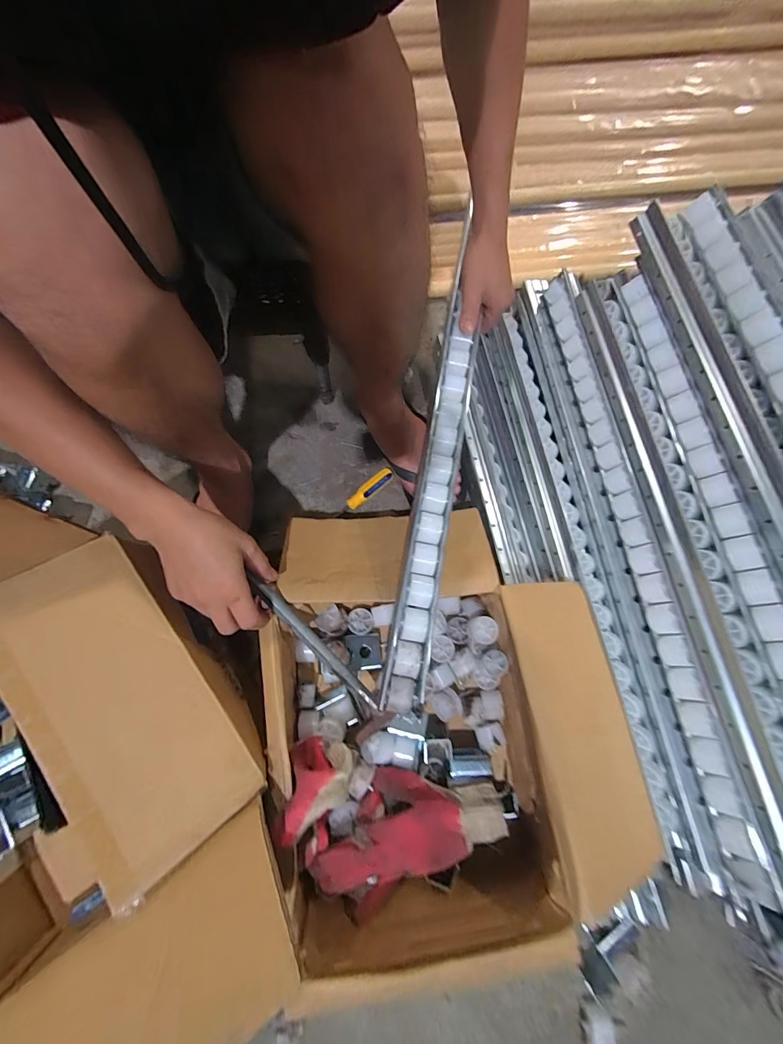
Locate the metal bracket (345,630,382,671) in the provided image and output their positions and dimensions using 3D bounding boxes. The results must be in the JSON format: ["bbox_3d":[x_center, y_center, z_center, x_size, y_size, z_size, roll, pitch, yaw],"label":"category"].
[{"bbox_3d":[-0.034,0.171,0.502,0.049,0.010,0.047,-5,66,-27],"label":"metal bracket"}]

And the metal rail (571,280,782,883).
[{"bbox_3d":[0.331,0.041,0.431,0.020,0.035,0.792,-6,74,-3],"label":"metal rail"}]

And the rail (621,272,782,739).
[{"bbox_3d":[0.367,0.051,0.389,0.028,0.034,0.762,-7,74,-3],"label":"rail"}]

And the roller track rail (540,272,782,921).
[{"bbox_3d":[0.302,0.000,0.473,0.031,0.042,0.764,-7,74,-4],"label":"roller track rail"}]

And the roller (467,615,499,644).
[{"bbox_3d":[0.116,0.139,0.486,0.035,0.031,0.031,40,76,10],"label":"roller"}]

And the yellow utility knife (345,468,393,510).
[{"bbox_3d":[-0.035,-0.051,0.586,0.082,0.022,0.020,-42,79,-12],"label":"yellow utility knife"}]

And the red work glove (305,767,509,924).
[{"bbox_3d":[0.015,0.332,0.415,0.207,0.044,0.110,-26,76,-9],"label":"red work glove"}]

